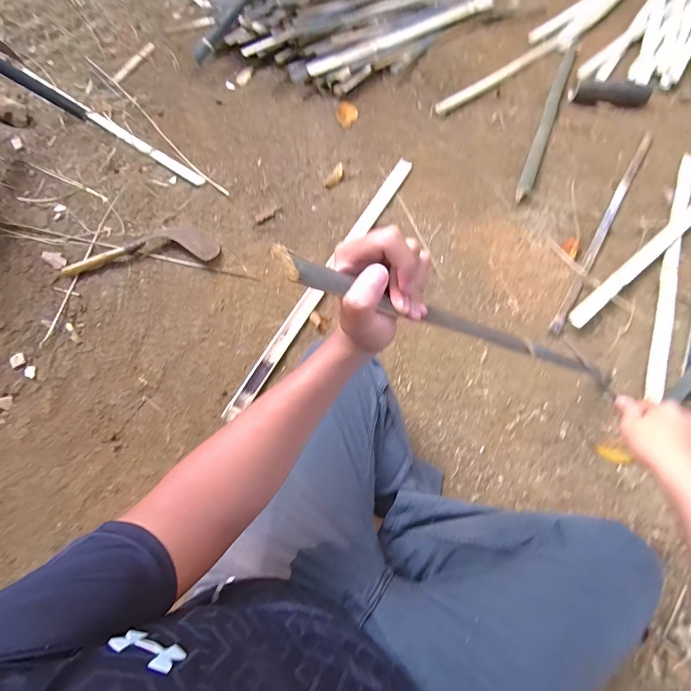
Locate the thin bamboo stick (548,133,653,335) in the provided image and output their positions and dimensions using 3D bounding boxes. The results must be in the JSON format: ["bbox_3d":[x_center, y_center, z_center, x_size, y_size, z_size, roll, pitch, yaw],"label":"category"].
[{"bbox_3d":[0.747,-0.368,1.051,0.028,0.023,0.902,32,71,14],"label":"thin bamboo stick"}]

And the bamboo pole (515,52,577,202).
[{"bbox_3d":[0.683,-0.780,1.240,0.045,0.040,0.888,22,69,11],"label":"bamboo pole"}]

